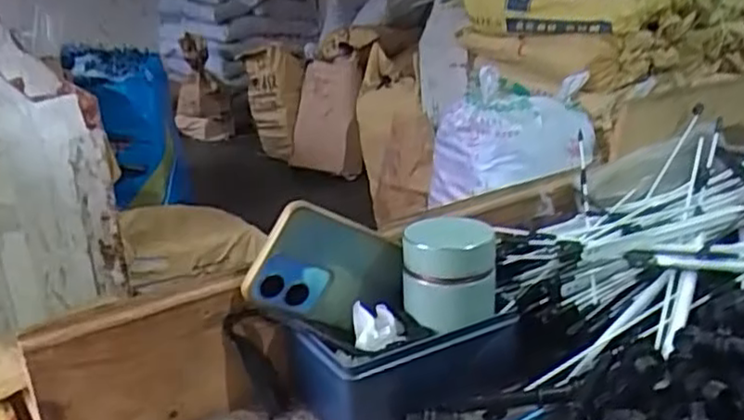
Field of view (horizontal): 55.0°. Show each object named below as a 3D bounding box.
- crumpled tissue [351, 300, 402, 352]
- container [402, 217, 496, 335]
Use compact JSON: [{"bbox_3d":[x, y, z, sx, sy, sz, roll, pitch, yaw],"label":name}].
[{"bbox_3d":[0.004,0.078,0.484,0.034,0.016,0.040,-5,19,-5],"label":"crumpled tissue"},{"bbox_3d":[0.053,0.044,0.500,0.063,0.066,0.057,-2,19,3],"label":"container"}]

